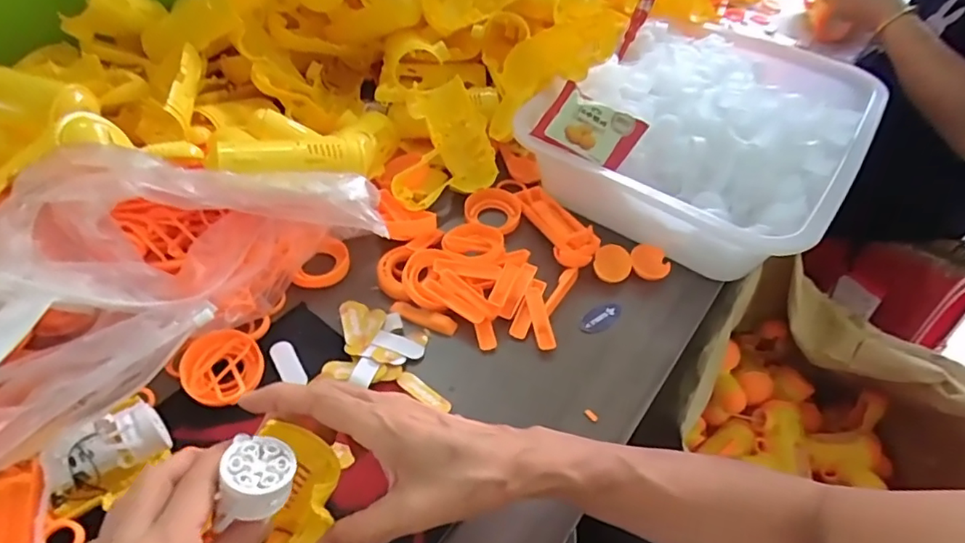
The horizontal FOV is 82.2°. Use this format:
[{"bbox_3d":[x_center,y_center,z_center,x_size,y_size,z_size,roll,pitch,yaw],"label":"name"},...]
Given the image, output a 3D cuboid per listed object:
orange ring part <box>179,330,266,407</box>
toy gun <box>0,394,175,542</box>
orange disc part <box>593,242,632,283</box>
[{"bbox_3d":[-0.203,0.074,0.427,0.059,0.021,0.055,2,47,-2],"label":"orange ring part"},{"bbox_3d":[-0.255,0.149,0.333,0.136,0.035,0.109,-31,56,-28],"label":"toy gun"},{"bbox_3d":[0.123,-0.008,0.523,0.035,0.004,0.038,20,71,4],"label":"orange disc part"}]

